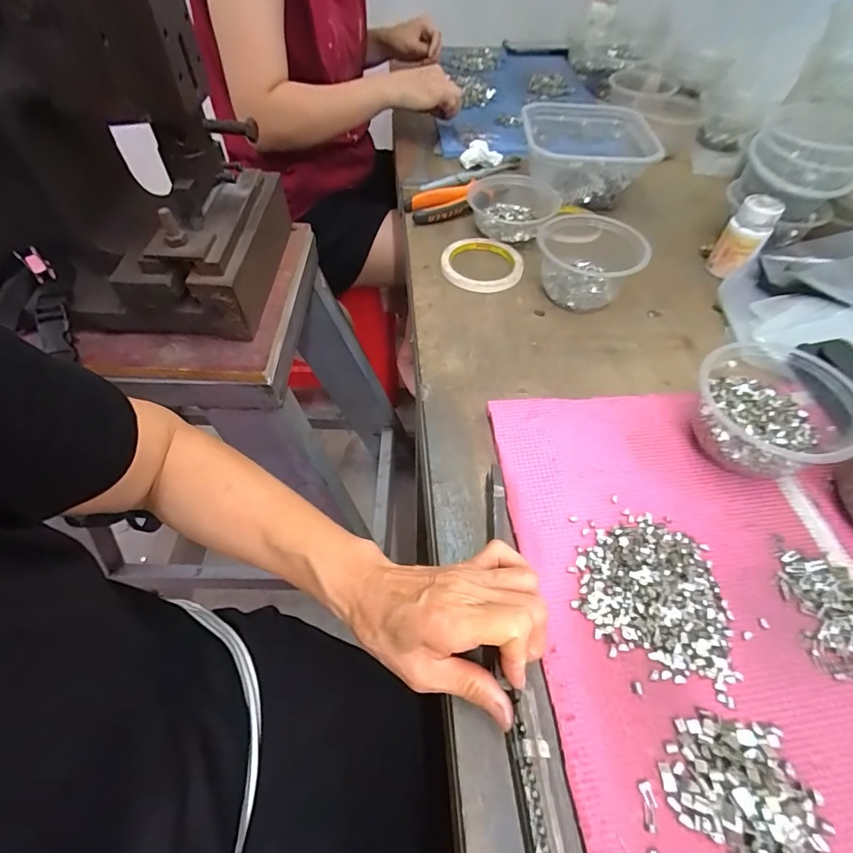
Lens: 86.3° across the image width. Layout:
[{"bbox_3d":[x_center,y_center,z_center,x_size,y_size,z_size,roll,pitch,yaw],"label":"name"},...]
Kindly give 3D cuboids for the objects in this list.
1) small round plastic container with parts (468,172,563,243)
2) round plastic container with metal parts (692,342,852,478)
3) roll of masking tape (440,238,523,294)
[{"bbox_3d":[0.113,-0.285,0.594,0.118,0.039,0.111,8,54,4],"label":"small round plastic container with parts"},{"bbox_3d":[0.272,-0.009,0.368,0.112,0.066,0.097,29,58,18],"label":"round plastic container with metal parts"},{"bbox_3d":[0.067,-0.197,0.551,0.096,0.016,0.096,1,54,-1],"label":"roll of masking tape"}]

